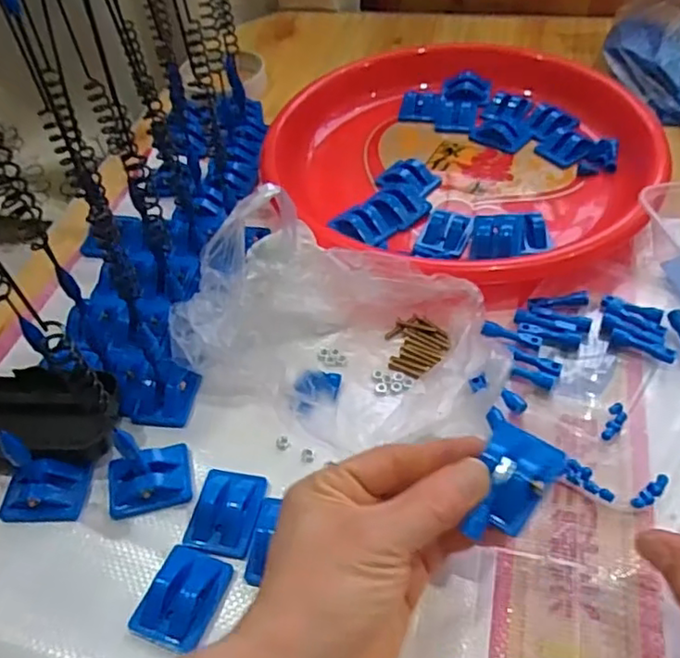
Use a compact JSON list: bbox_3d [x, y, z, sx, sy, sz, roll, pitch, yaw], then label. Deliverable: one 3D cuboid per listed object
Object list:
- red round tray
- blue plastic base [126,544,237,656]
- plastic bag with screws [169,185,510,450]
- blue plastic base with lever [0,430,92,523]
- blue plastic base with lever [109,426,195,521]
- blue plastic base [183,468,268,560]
[{"bbox_3d":[0.100,-0.154,0.511,0.301,0.039,0.298,-3,48,3],"label":"red round tray"},{"bbox_3d":[-0.074,0.128,0.301,0.034,0.015,0.043,13,51,17],"label":"blue plastic base"},{"bbox_3d":[0.003,-0.004,0.367,0.188,0.074,0.122,17,52,20],"label":"plastic bag with screws"},{"bbox_3d":[-0.162,0.075,0.328,0.043,0.053,0.029,-5,48,2],"label":"blue plastic base with lever"},{"bbox_3d":[-0.106,0.072,0.333,0.044,0.045,0.032,-15,49,-8],"label":"blue plastic base with lever"},{"bbox_3d":[-0.059,0.095,0.330,0.034,0.014,0.045,6,49,11],"label":"blue plastic base"}]

